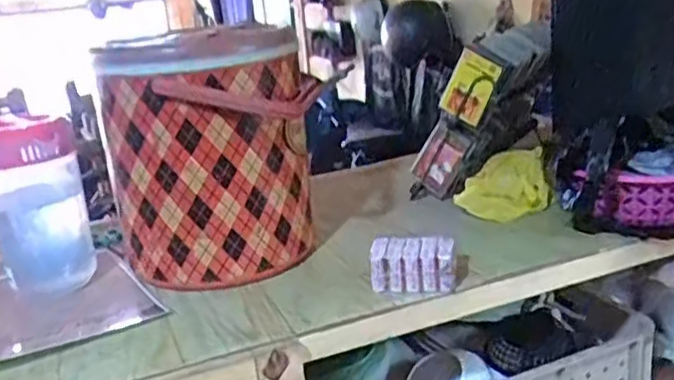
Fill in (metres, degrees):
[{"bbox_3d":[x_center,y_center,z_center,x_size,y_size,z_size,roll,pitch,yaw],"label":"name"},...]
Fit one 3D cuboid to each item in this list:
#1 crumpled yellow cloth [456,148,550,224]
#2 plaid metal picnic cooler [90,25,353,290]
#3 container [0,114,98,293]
[{"bbox_3d":[0.262,-0.012,1.092,0.138,0.096,0.086,0,19,14],"label":"crumpled yellow cloth"},{"bbox_3d":[-0.158,-0.037,0.909,0.197,0.316,0.201,13,26,42],"label":"plaid metal picnic cooler"},{"bbox_3d":[-0.417,0.018,0.952,0.116,0.230,0.135,-14,21,-26],"label":"container"}]

